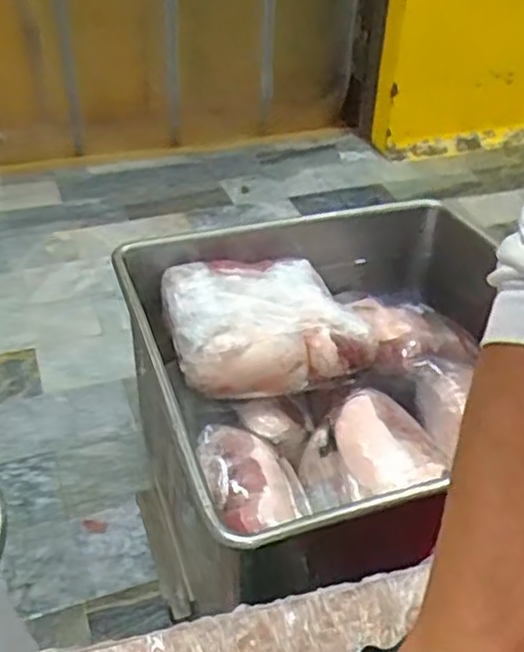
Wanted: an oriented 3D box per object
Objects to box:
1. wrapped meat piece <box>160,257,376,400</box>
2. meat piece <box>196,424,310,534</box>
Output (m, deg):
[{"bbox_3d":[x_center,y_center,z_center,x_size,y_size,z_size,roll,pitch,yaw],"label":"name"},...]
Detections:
[{"bbox_3d":[0.003,-0.012,1.182,0.306,0.104,0.240,-11,39,-16],"label":"wrapped meat piece"},{"bbox_3d":[-0.013,0.205,0.966,0.136,0.053,0.187,-14,40,-20],"label":"meat piece"}]

